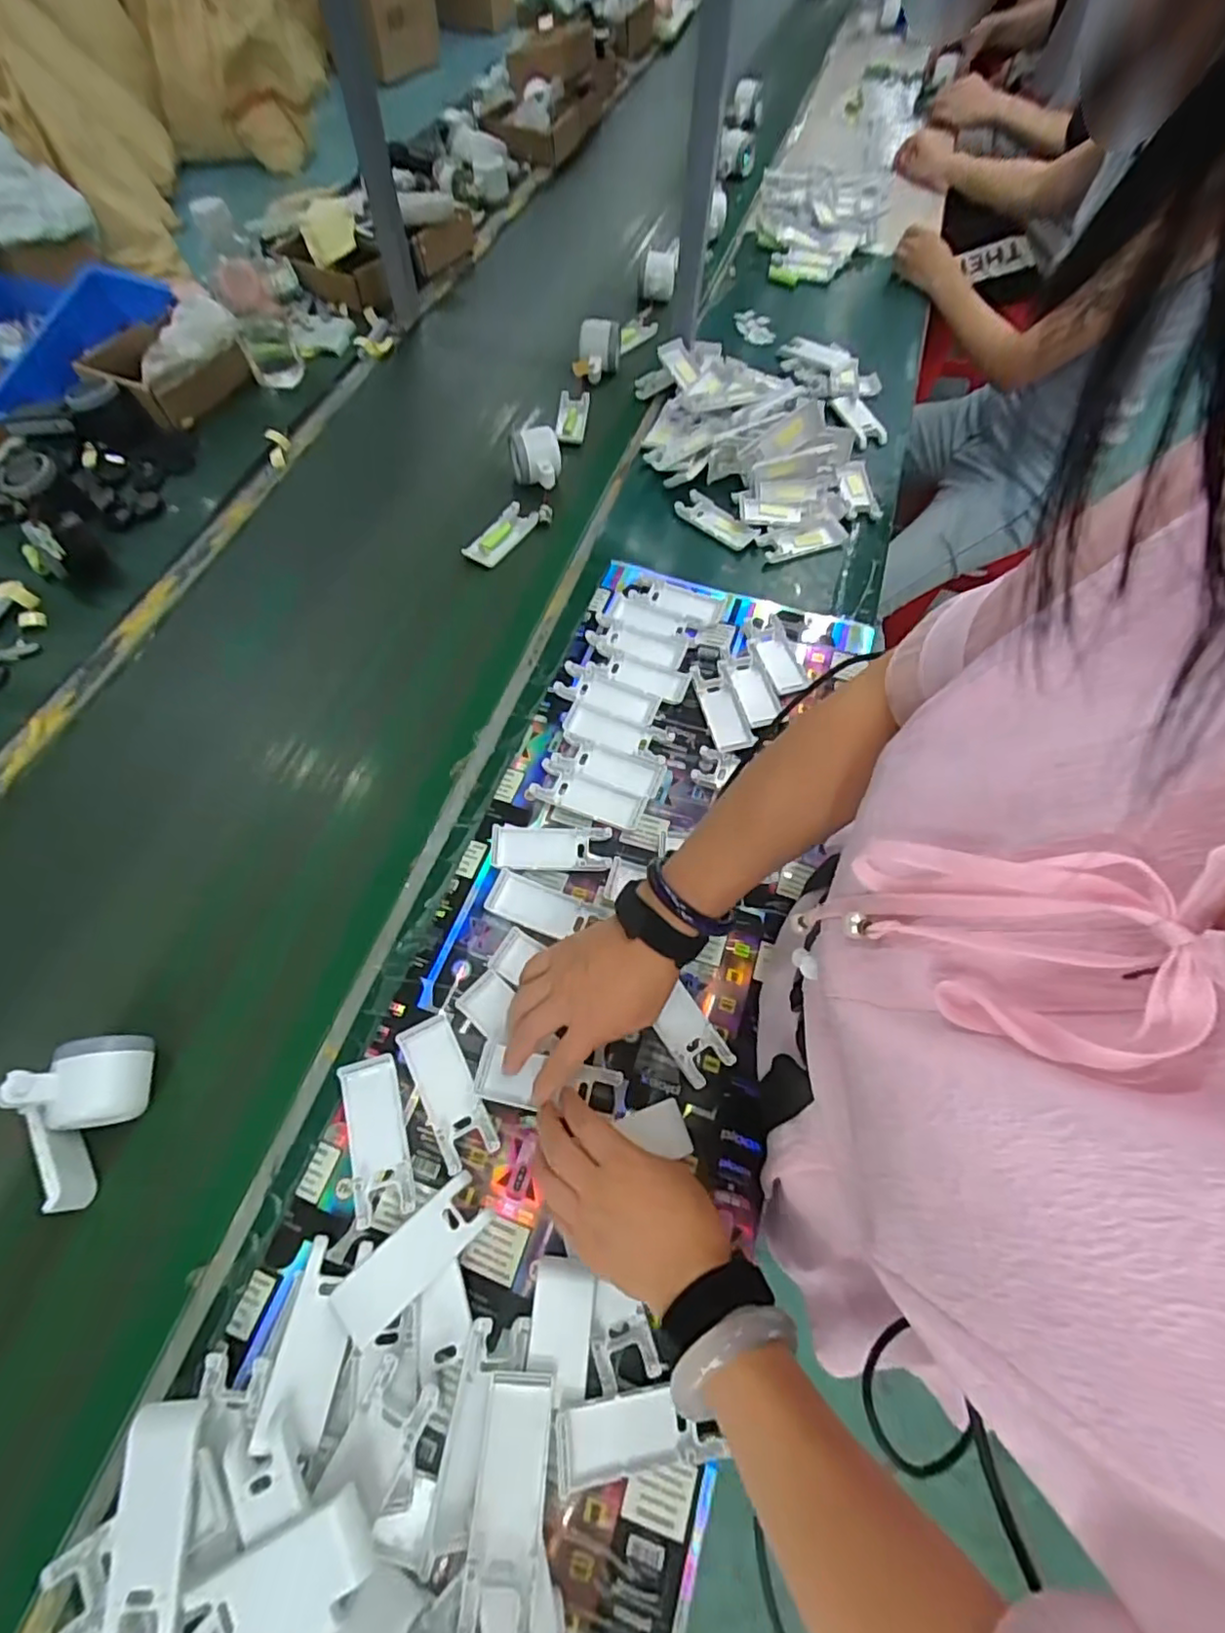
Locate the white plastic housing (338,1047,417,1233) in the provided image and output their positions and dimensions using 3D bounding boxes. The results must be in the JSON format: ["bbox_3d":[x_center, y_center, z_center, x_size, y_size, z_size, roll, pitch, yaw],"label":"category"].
[{"bbox_3d":[-0.172,0.231,0.449,0.041,0.017,0.104,-15,65,-9],"label":"white plastic housing"}]

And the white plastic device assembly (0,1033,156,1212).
[{"bbox_3d":[-0.381,0.206,0.438,0.060,0.069,0.109,21,65,8],"label":"white plastic device assembly"}]

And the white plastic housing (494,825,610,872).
[{"bbox_3d":[-0.054,0.027,0.553,0.104,0.012,0.041,1,64,-2],"label":"white plastic housing"}]

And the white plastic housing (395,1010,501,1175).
[{"bbox_3d":[-0.124,0.204,0.467,0.040,0.017,0.106,-25,67,-14],"label":"white plastic housing"}]

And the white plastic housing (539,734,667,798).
[{"bbox_3d":[-0.007,-0.048,0.596,0.110,0.014,0.041,16,64,5],"label":"white plastic housing"}]

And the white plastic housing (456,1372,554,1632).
[{"bbox_3d":[-0.059,0.386,0.353,0.039,0.012,0.103,4,47,2],"label":"white plastic housing"}]

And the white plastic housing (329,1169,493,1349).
[{"bbox_3d":[-0.130,0.289,0.410,0.101,0.011,0.039,-35,67,-31],"label":"white plastic housing"}]

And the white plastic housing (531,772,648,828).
[{"bbox_3d":[-0.021,-0.021,0.581,0.103,0.011,0.039,19,64,7],"label":"white plastic housing"}]

